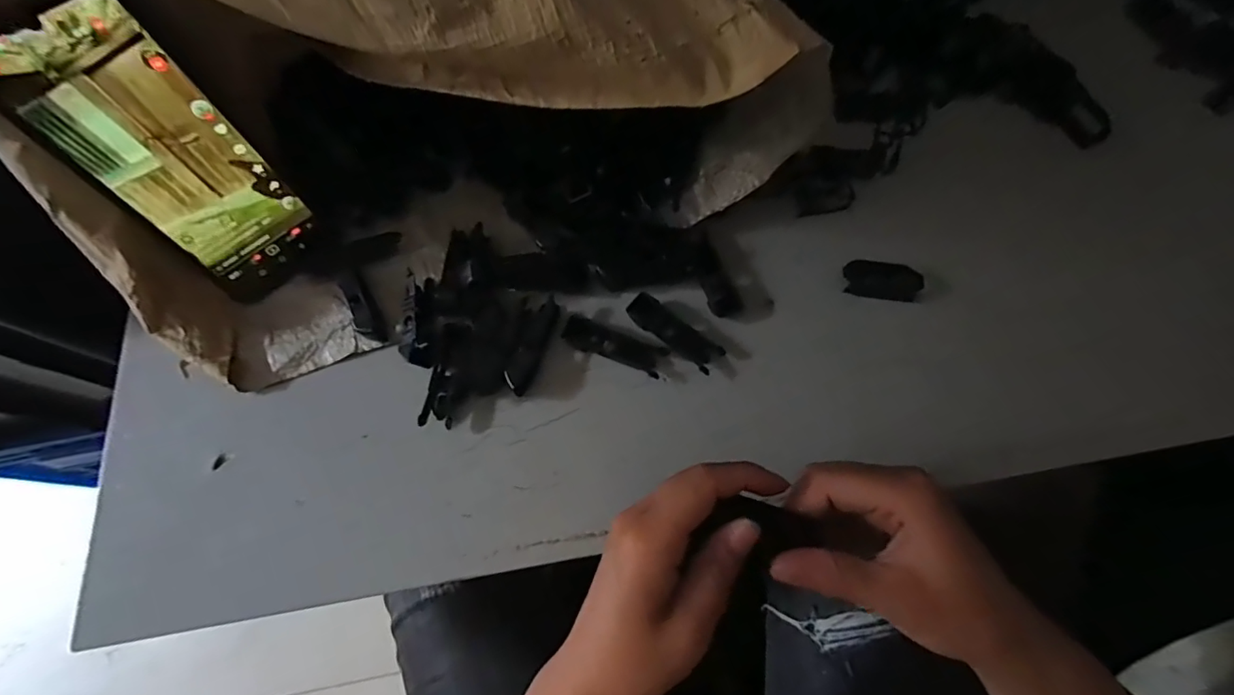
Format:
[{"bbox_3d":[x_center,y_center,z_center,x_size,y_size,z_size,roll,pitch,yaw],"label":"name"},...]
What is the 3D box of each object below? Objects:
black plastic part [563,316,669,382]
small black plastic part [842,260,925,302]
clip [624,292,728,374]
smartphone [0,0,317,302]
[{"bbox_3d":[-0.002,-0.001,0.337,0.066,0.009,0.020,21,72,7],"label":"black plastic part"},{"bbox_3d":[0.177,-0.044,0.349,0.050,0.013,0.021,6,71,2],"label":"small black plastic part"},{"bbox_3d":[0.037,-0.010,0.338,0.065,0.011,0.020,38,75,12],"label":"clip"},{"bbox_3d":[-0.247,-0.102,0.297,0.072,0.156,0.004,-41,51,-15],"label":"smartphone"}]

